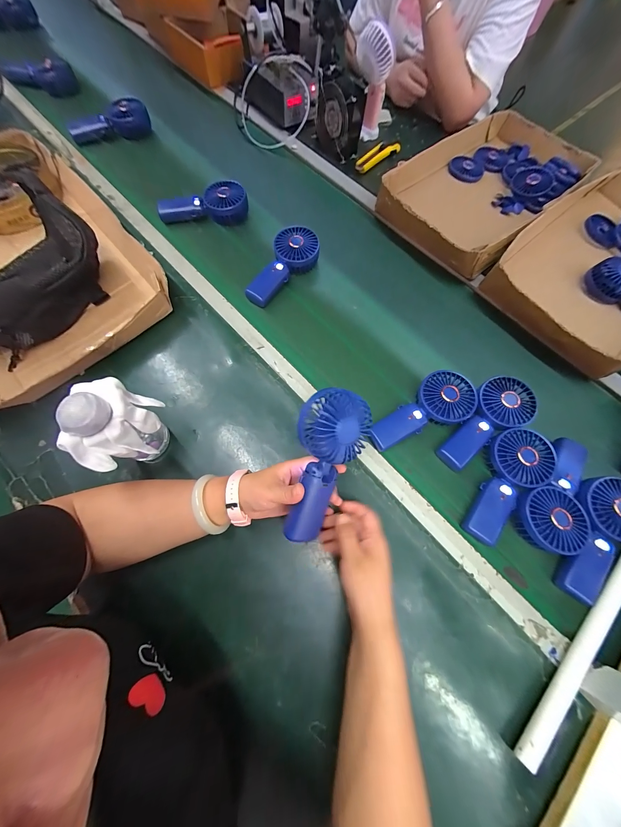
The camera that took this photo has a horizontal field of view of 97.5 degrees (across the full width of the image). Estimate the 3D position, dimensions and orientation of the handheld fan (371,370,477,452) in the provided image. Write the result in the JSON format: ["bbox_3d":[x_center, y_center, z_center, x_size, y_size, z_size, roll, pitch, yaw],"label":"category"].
[{"bbox_3d":[0.177,-0.007,0.446,0.180,0.039,0.083,-19,72,-7],"label":"handheld fan"}]

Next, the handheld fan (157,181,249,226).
[{"bbox_3d":[-0.223,-0.439,0.579,0.181,0.054,0.068,-3,70,-2],"label":"handheld fan"}]

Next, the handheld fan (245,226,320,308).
[{"bbox_3d":[-0.050,-0.284,0.533,0.088,0.049,0.176,26,72,8],"label":"handheld fan"}]

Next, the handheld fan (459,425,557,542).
[{"bbox_3d":[0.284,0.101,0.407,0.185,0.038,0.089,-41,76,-14],"label":"handheld fan"}]

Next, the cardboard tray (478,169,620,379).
[{"bbox_3d":[0.625,-0.318,0.582,0.527,0.077,0.316,-39,77,-14],"label":"cardboard tray"}]

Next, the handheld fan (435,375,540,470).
[{"bbox_3d":[0.277,0.010,0.445,0.186,0.048,0.079,-31,74,-11],"label":"handheld fan"}]

